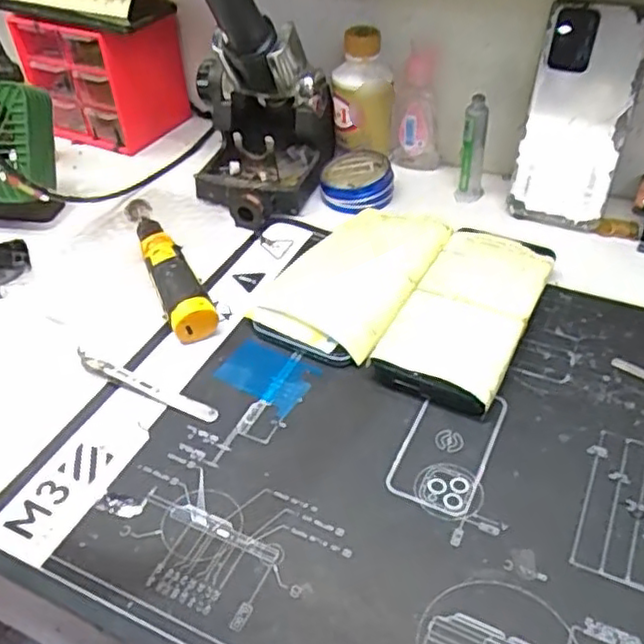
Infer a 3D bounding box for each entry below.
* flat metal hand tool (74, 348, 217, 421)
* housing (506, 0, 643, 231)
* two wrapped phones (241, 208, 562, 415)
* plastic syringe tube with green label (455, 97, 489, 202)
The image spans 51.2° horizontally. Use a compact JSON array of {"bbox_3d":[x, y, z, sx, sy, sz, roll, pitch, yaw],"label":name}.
[{"bbox_3d":[-0.114,0.040,0.427,0.107,0.009,0.012,16,46,21],"label":"flat metal hand tool"},{"bbox_3d":[0.194,-0.155,0.514,0.075,0.162,0.010,18,27,22],"label":"housing"},{"bbox_3d":[0.059,-0.022,0.475,0.174,0.022,0.162,21,48,25],"label":"two wrapped phones"},{"bbox_3d":[0.127,-0.145,0.560,0.019,0.088,0.020,15,46,20],"label":"plastic syringe tube with green label"}]

